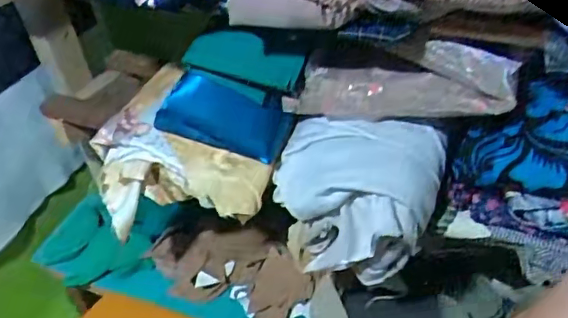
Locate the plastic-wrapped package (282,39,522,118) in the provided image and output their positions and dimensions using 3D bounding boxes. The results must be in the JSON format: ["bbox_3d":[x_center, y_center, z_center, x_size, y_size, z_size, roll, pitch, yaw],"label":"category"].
[{"bbox_3d":[0.110,-0.082,0.585,0.244,0.081,0.057,-2,40,24],"label":"plastic-wrapped package"}]

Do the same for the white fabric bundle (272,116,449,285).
[{"bbox_3d":[0.079,0.058,0.642,0.190,0.176,0.124,6,43,13],"label":"white fabric bundle"}]

